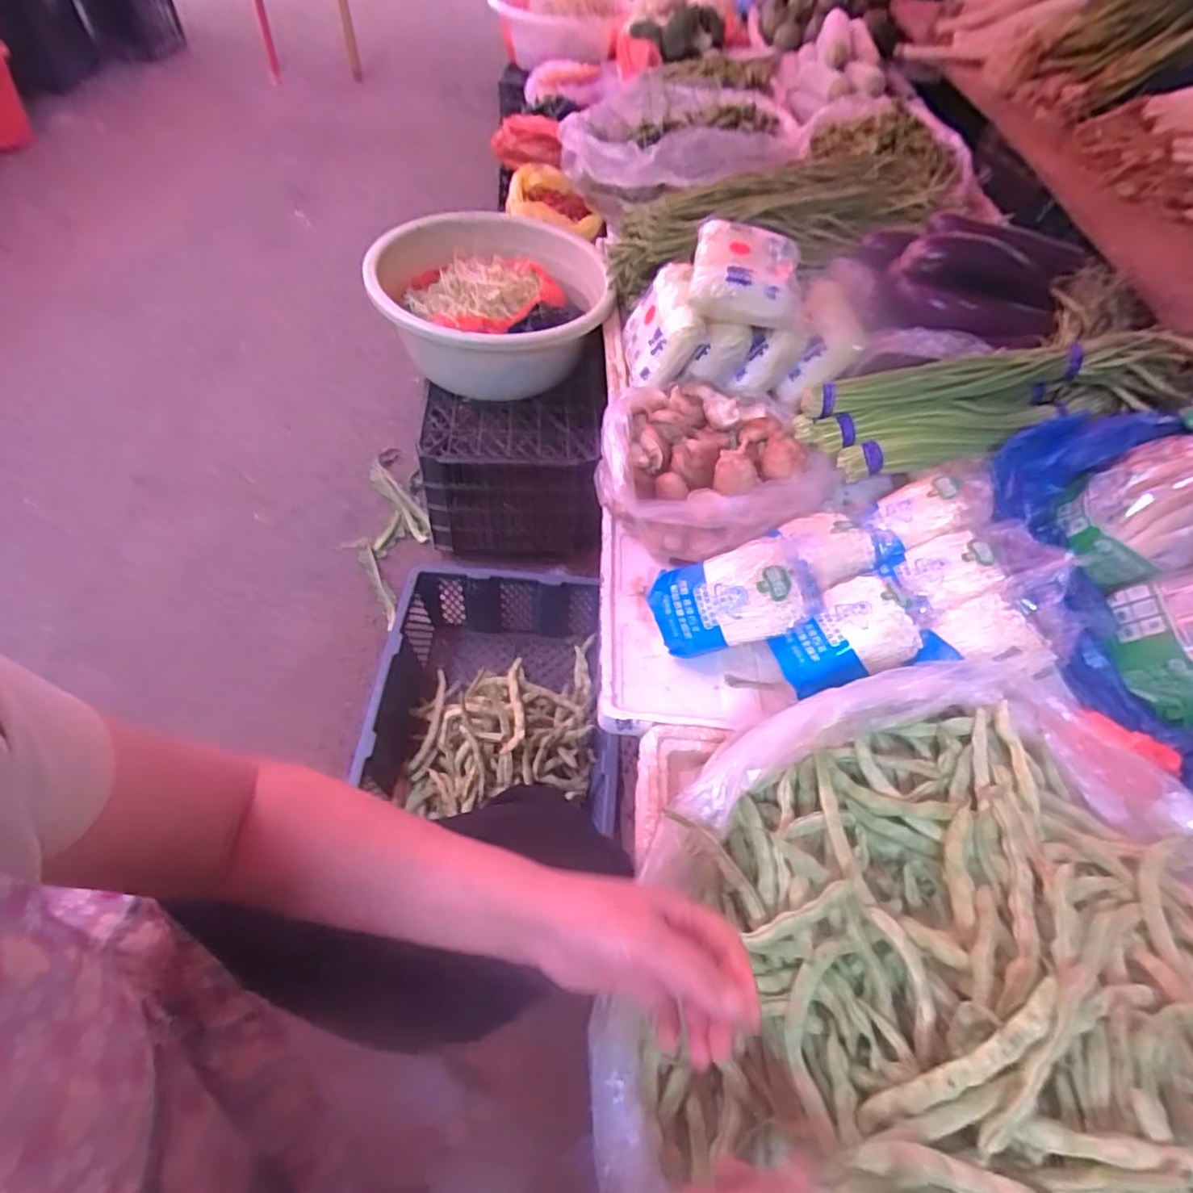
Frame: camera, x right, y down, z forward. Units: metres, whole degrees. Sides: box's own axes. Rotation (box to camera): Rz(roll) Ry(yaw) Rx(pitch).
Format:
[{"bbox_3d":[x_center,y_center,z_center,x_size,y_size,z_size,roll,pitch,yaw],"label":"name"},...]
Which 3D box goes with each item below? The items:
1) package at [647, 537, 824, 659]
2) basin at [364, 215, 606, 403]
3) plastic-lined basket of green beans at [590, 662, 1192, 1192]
[{"bbox_3d":[0.153,0.003,0.683,0.172,0.090,0.106,-10,56,-11],"label":"package"},{"bbox_3d":[-0.199,-0.545,1.170,0.391,0.162,0.480,-12,56,-12],"label":"basin"},{"bbox_3d":[0.255,0.298,0.430,0.498,0.145,0.454,2,54,-3],"label":"plastic-lined basket of green beans"}]

